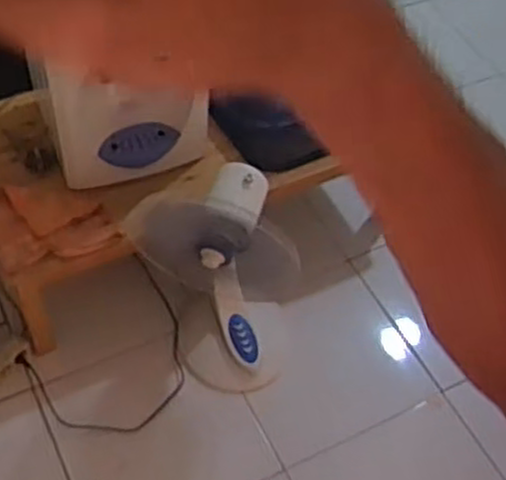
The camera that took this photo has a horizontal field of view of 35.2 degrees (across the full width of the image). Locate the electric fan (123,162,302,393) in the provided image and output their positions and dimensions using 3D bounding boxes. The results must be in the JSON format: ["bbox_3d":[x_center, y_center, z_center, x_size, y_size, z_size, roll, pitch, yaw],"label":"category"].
[{"bbox_3d":[-0.053,0.089,1.529,0.273,0.476,0.210,8,53,2],"label":"electric fan"}]

